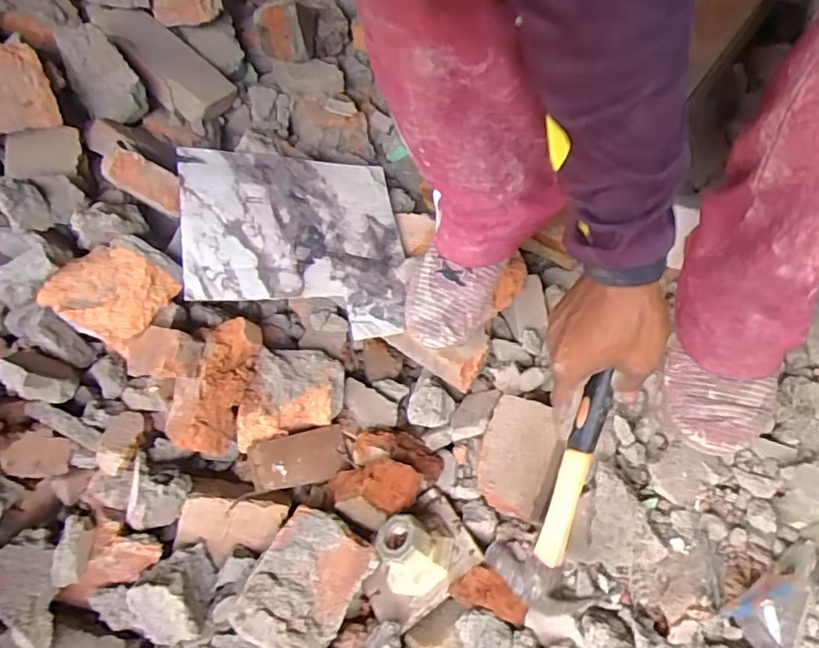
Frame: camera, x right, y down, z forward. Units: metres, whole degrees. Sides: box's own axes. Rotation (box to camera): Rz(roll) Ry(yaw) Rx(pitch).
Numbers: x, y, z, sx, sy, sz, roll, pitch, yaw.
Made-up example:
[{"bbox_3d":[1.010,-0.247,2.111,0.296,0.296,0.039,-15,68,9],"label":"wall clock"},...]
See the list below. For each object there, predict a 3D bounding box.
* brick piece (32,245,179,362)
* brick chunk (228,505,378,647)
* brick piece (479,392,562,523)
[{"bbox_3d":[-0.364,-0.037,0.693,0.121,0.056,0.106,18,58,15],"label":"brick piece"},{"bbox_3d":[-0.112,0.273,0.600,0.103,0.033,0.139,26,61,20],"label":"brick chunk"},{"bbox_3d":[0.126,0.149,0.637,0.088,0.048,0.130,3,57,32],"label":"brick piece"}]

